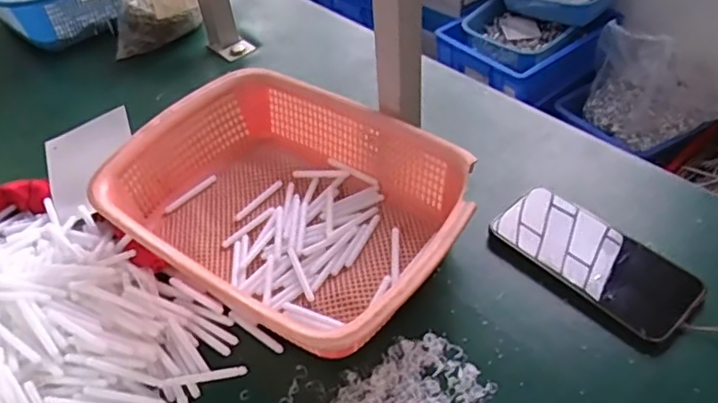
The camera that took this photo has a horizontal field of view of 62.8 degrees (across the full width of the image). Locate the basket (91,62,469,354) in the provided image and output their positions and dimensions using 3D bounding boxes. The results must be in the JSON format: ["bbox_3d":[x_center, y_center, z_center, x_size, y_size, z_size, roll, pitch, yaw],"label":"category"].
[{"bbox_3d":[-0.060,0.005,0.514,0.293,0.081,0.214,24,54,26],"label":"basket"}]

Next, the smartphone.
[{"bbox_3d":[0.198,0.044,0.498,0.078,0.008,0.166,-34,52,-24],"label":"smartphone"}]

